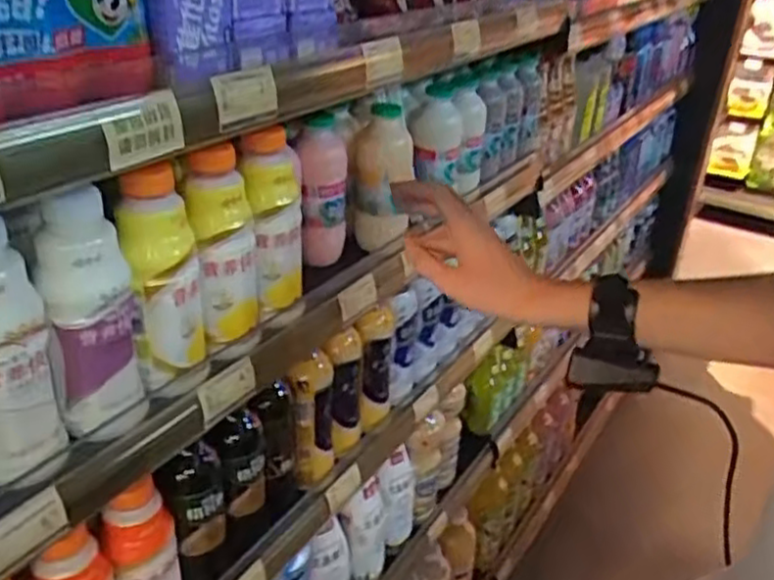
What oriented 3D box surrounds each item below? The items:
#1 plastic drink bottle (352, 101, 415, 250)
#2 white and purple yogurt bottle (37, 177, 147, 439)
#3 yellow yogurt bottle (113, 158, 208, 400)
[{"bbox_3d":[-0.006,-0.131,0.843,0.068,0.160,0.052,7,17,7],"label":"plastic drink bottle"},{"bbox_3d":[-0.214,0.015,0.530,0.059,0.187,0.054,-9,32,-21],"label":"white and purple yogurt bottle"},{"bbox_3d":[-0.175,-0.009,0.573,0.055,0.192,0.051,-7,31,-17],"label":"yellow yogurt bottle"}]

